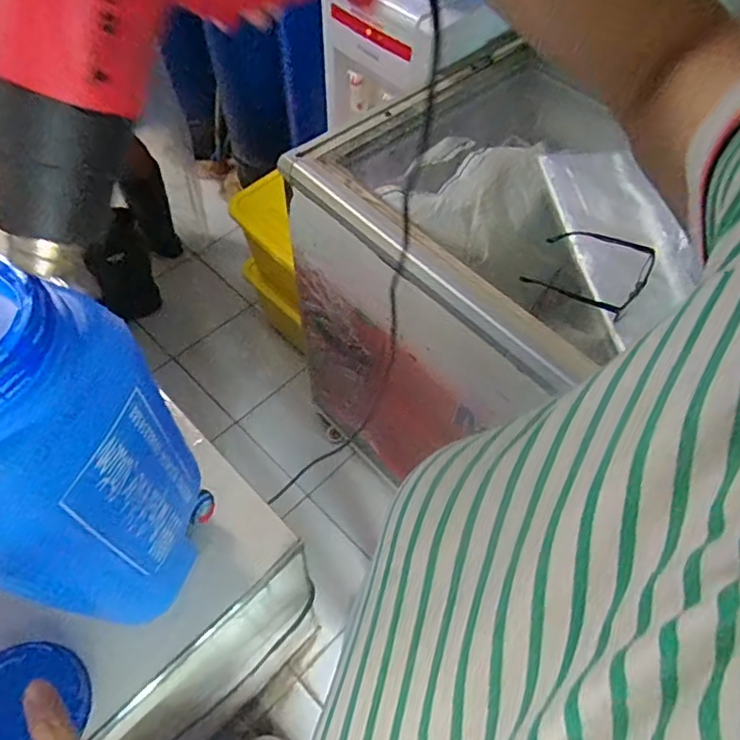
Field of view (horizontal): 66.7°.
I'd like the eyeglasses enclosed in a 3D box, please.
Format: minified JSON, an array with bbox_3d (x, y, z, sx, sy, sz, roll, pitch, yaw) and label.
[{"bbox_3d":[0.313,-0.153,0.796,0.153,0.039,0.176,29,61,14],"label":"eyeglasses"}]

